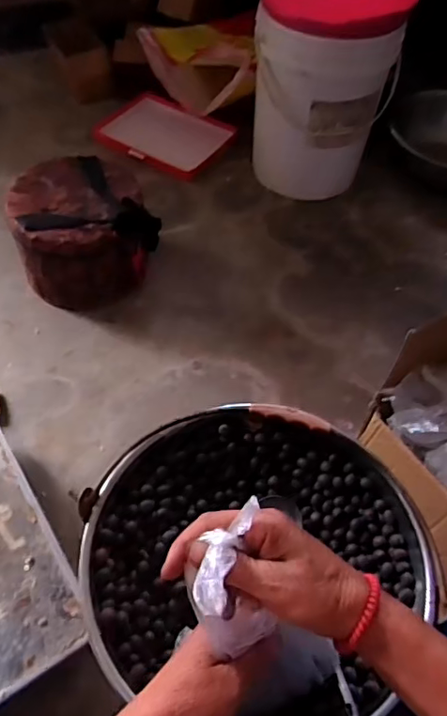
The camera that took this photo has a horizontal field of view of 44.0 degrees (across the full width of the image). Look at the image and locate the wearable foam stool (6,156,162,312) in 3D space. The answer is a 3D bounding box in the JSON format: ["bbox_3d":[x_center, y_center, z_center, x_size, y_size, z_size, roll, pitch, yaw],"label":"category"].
[{"bbox_3d":[-0.277,-0.244,1.086,0.240,0.203,0.236,-21,60,-18],"label":"wearable foam stool"}]

